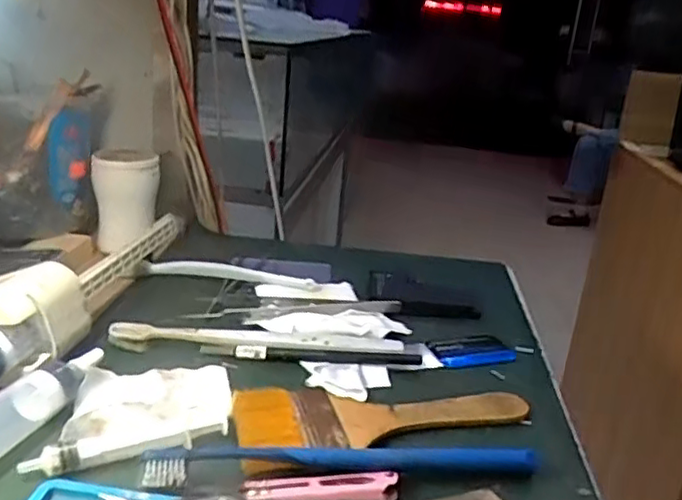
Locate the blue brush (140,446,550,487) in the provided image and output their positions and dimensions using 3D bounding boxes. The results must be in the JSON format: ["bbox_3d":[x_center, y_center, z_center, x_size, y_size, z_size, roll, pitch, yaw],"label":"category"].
[{"bbox_3d":[0.004,0.098,0.301,0.184,0.012,0.015,1,21,-12],"label":"blue brush"}]

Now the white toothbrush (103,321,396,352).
[{"bbox_3d":[-0.053,0.058,0.412,0.184,0.011,0.015,3,21,-5],"label":"white toothbrush"}]

